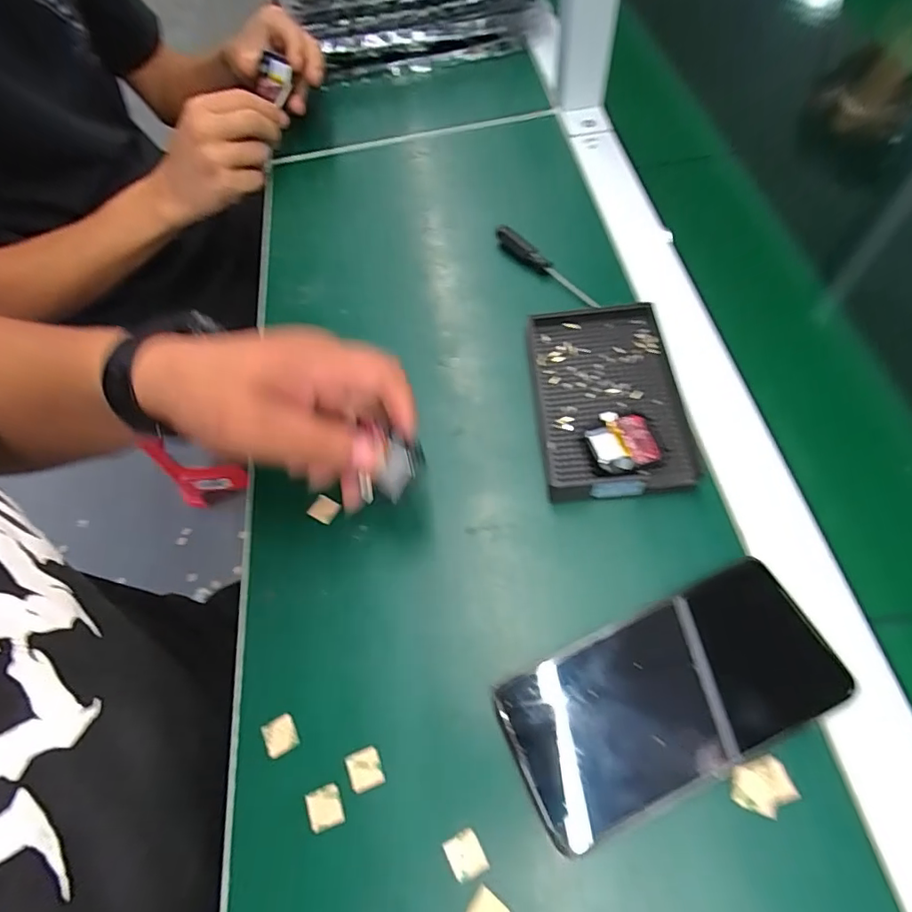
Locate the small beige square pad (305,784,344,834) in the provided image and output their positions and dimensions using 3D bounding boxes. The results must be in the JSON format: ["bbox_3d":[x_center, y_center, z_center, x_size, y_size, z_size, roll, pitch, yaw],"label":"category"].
[{"bbox_3d":[-0.066,0.175,0.254,0.017,0.004,0.018,-21,62,-5],"label":"small beige square pad"}]

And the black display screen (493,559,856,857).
[{"bbox_3d":[0.105,0.117,0.252,0.159,0.005,0.076,-26,66,-5],"label":"black display screen"}]

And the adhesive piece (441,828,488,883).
[{"bbox_3d":[0.004,0.187,0.240,0.016,0.004,0.018,-27,63,-9],"label":"adhesive piece"}]

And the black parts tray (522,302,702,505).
[{"bbox_3d":[0.098,-0.039,0.339,0.088,0.024,0.137,-5,62,3],"label":"black parts tray"}]

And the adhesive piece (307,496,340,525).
[{"bbox_3d":[-0.086,0.035,0.334,0.017,0.004,0.015,24,67,17],"label":"adhesive piece"}]

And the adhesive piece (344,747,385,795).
[{"bbox_3d":[-0.046,0.160,0.261,0.017,0.004,0.018,-22,62,-6],"label":"adhesive piece"}]

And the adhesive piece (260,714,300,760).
[{"bbox_3d":[-0.094,0.149,0.273,0.017,0.004,0.019,-30,63,-10],"label":"adhesive piece"}]

